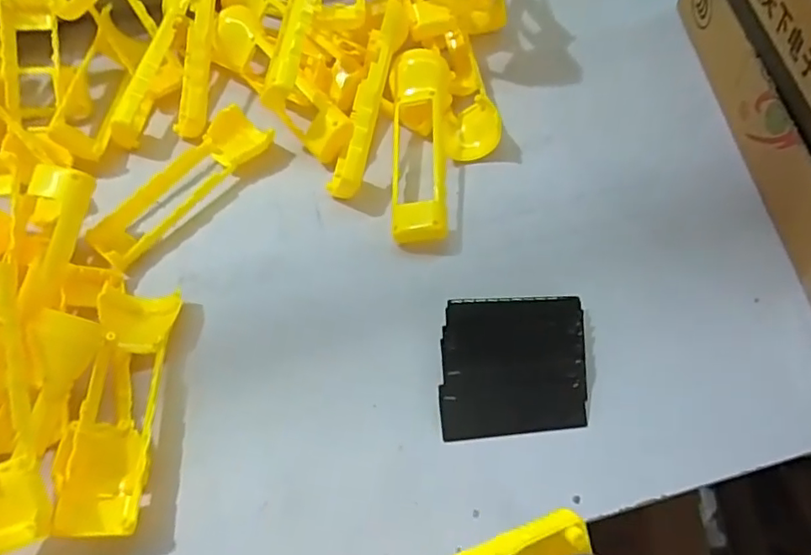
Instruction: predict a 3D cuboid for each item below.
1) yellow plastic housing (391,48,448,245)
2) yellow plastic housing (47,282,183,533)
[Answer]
[{"bbox_3d":[0.011,-0.104,0.461,0.043,0.045,0.168,1,60,2],"label":"yellow plastic housing"},{"bbox_3d":[-0.179,0.081,0.370,0.045,0.041,0.154,-2,60,1],"label":"yellow plastic housing"}]

